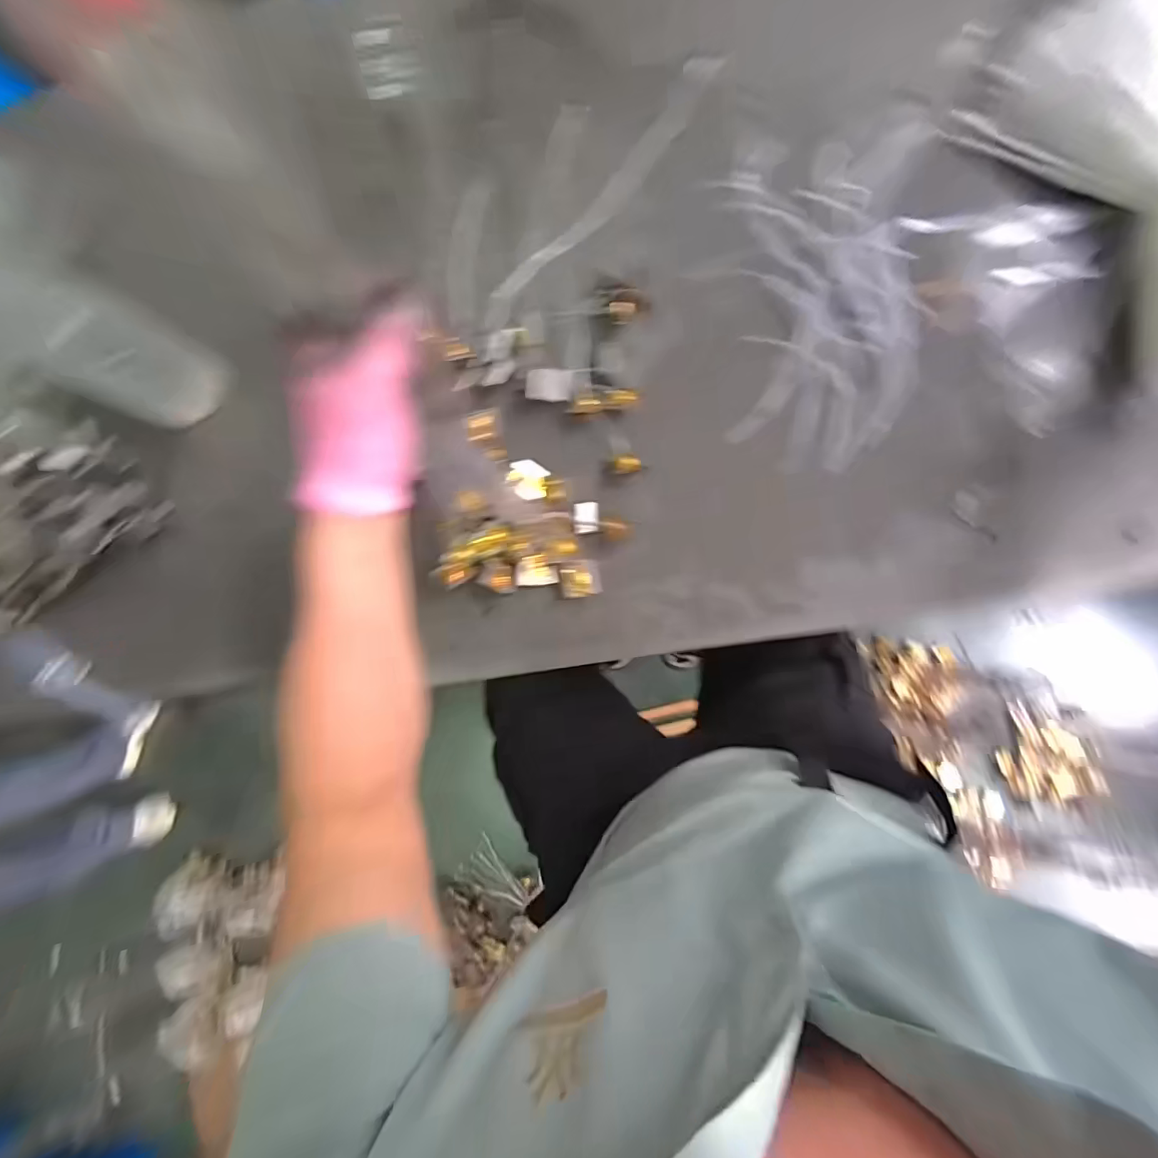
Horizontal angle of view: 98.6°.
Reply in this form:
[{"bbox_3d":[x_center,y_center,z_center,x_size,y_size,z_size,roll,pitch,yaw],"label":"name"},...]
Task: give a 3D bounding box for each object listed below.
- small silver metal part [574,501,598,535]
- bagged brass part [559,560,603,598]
[{"bbox_3d":[0.008,-0.063,0.512,0.025,0.004,0.031,-4,101,-3],"label":"small silver metal part"},{"bbox_3d":[0.001,0.000,0.523,0.043,0.012,0.037,-7,81,10],"label":"bagged brass part"}]

